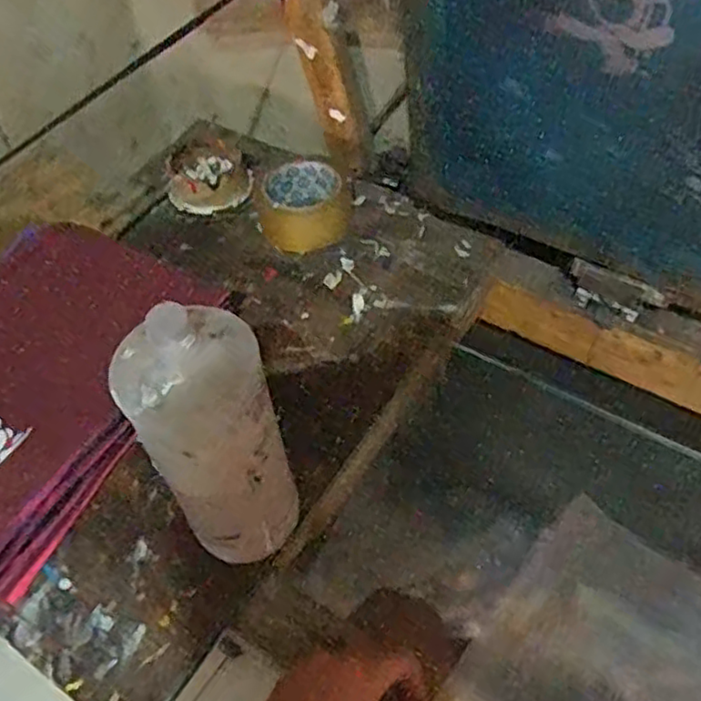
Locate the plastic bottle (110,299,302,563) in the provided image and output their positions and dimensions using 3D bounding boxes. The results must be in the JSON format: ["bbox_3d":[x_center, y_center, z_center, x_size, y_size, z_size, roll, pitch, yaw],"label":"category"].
[{"bbox_3d":[-0.081,0.067,0.432,0.078,0.233,0.063,-29,56,-17],"label":"plastic bottle"}]

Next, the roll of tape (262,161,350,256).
[{"bbox_3d":[-0.048,-0.152,0.720,0.089,0.043,0.097,-6,52,0],"label":"roll of tape"}]

